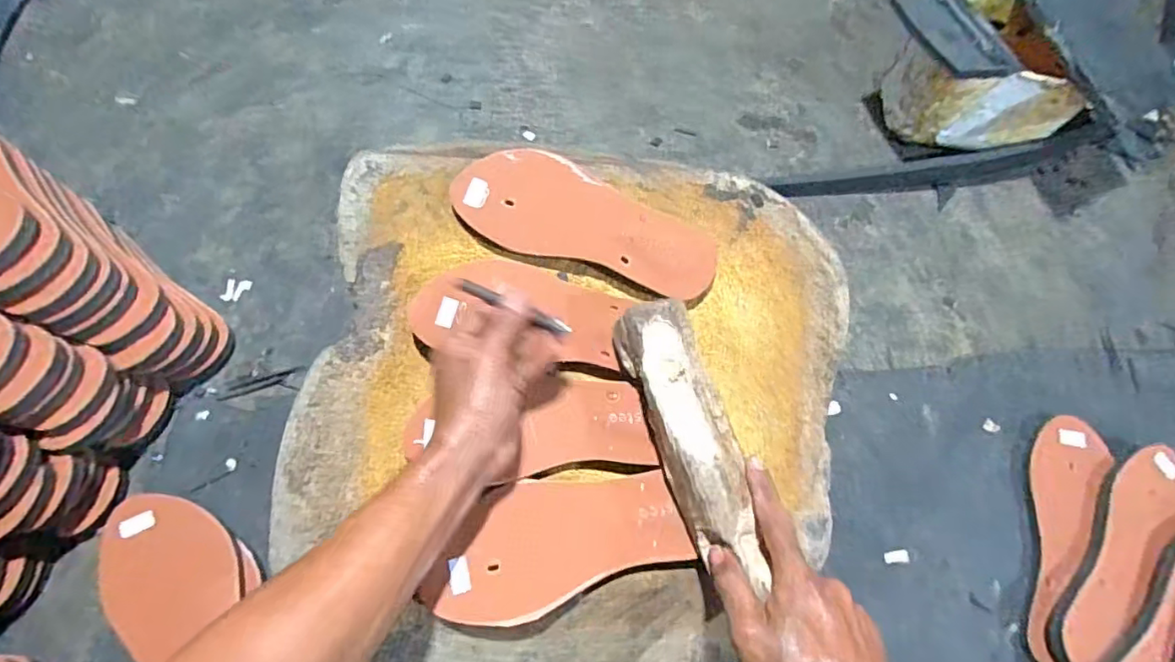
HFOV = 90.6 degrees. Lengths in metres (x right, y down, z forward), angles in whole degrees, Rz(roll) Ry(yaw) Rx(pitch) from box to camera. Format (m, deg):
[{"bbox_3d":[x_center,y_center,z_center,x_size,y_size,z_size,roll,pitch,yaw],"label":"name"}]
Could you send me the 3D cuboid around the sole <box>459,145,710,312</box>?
[{"bbox_3d":[0.003,-0.100,0.531,0.242,0.011,0.089,17,84,-6],"label":"sole"}]

